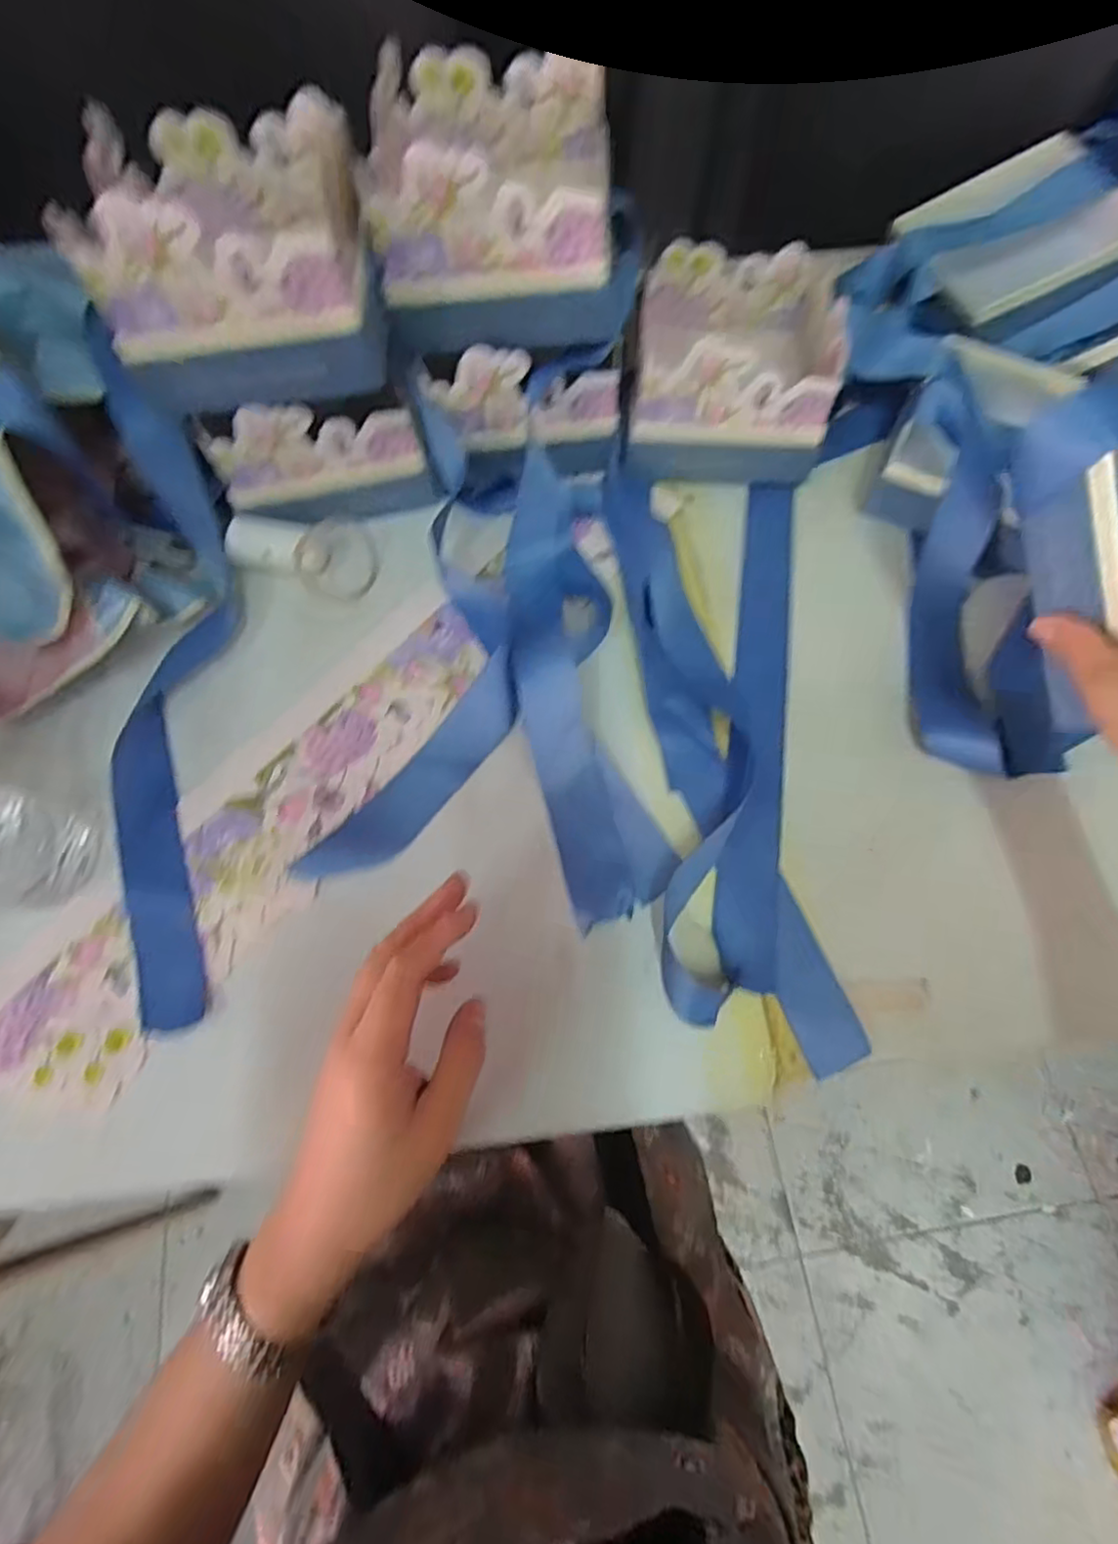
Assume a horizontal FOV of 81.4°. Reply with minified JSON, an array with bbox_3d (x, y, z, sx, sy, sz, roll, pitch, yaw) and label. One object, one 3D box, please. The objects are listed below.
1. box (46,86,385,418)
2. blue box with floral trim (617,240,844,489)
[{"bbox_3d":[-0.184,-0.311,0.382,0.144,0.091,0.151,-6,69,-2],"label":"box"},{"bbox_3d":[0.129,-0.312,0.486,0.141,0.080,0.161,6,69,3],"label":"blue box with floral trim"}]

